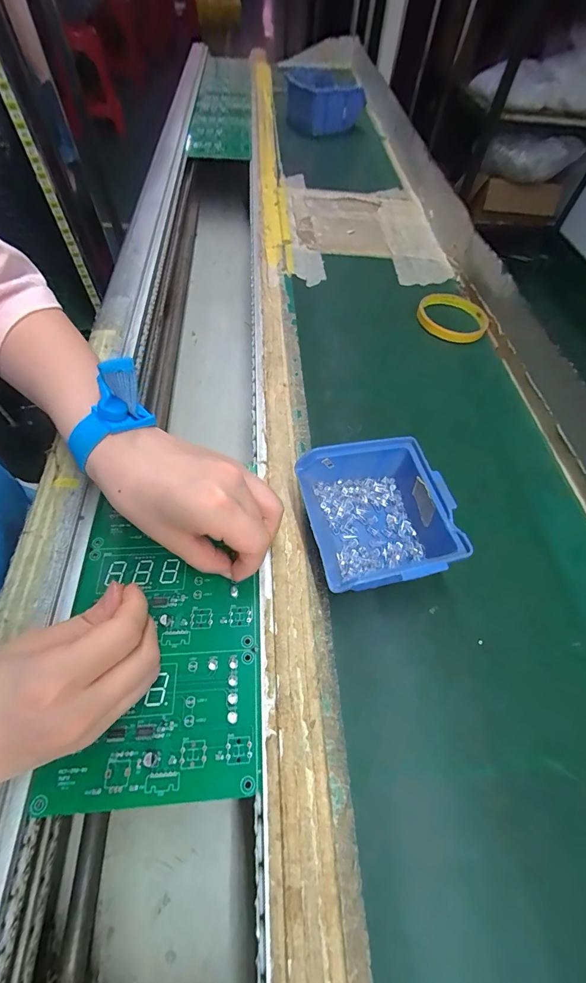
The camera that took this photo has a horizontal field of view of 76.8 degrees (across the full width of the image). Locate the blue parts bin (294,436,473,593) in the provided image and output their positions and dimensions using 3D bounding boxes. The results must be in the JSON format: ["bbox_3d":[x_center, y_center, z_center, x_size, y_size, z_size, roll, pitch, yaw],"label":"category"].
[{"bbox_3d":[0.061,0.018,0.271,0.095,0.048,0.101,-11,59,-10],"label":"blue parts bin"}]

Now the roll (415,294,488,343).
[{"bbox_3d":[0.196,-0.212,0.454,0.080,0.018,0.080,2,58,-3],"label":"roll"}]

